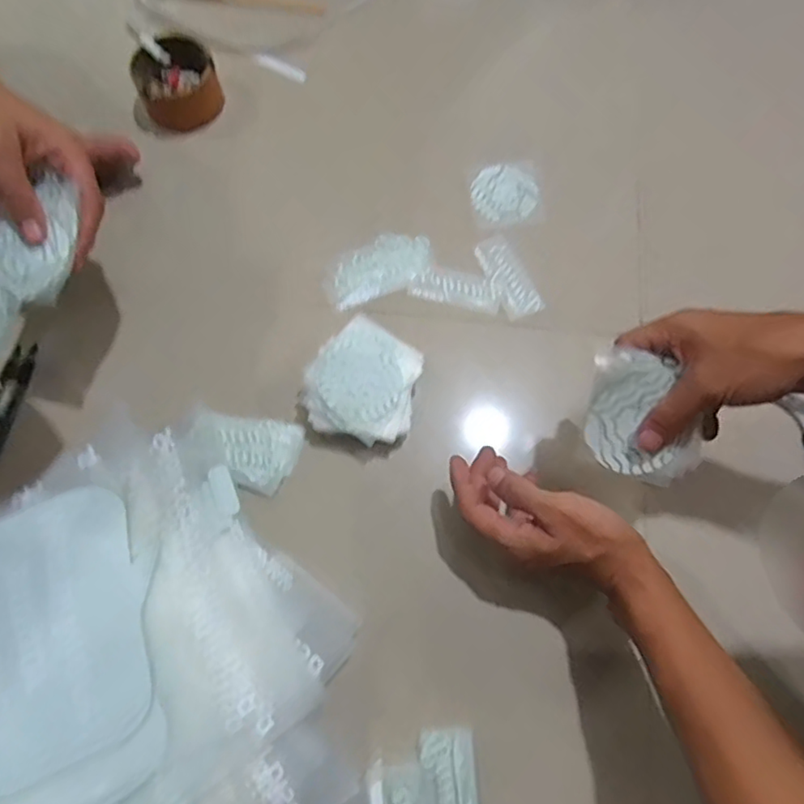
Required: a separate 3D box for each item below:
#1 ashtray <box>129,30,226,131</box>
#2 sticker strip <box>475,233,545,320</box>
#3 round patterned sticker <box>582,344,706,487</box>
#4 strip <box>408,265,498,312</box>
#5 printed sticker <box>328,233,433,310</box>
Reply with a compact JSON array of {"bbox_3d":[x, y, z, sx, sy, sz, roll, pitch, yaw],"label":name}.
[{"bbox_3d":[-0.231,-0.330,0.635,0.077,0.048,0.081,1,71,-2],"label":"ashtray"},{"bbox_3d":[0.105,-0.122,0.596,0.037,0.010,0.088,-21,77,-15],"label":"sticker strip"},{"bbox_3d":[0.176,0.009,0.447,0.084,0.018,0.087,10,111,10],"label":"round patterned sticker"},{"bbox_3d":[0.051,-0.111,0.587,0.084,0.009,0.036,8,71,1],"label":"strip"},{"bbox_3d":[-0.023,-0.131,0.601,0.107,0.007,0.056,-30,75,-11],"label":"printed sticker"}]

